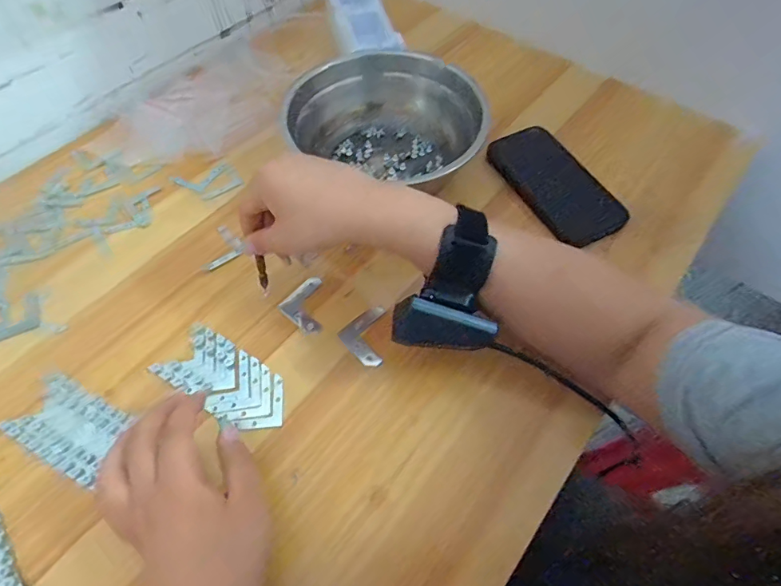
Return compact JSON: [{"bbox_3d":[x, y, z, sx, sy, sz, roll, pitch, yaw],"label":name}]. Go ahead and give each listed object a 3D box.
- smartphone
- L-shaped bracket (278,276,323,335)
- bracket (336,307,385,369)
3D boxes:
[{"bbox_3d":[0.164,-0.111,0.447,0.073,0.015,0.145,-25,62,-13],"label":"smartphone"},{"bbox_3d":[-0.068,0.010,0.390,0.043,0.006,0.041,40,67,21],"label":"L-shaped bracket"},{"bbox_3d":[-0.014,0.035,0.376,0.044,0.004,0.045,-38,66,-20],"label":"bracket"}]

